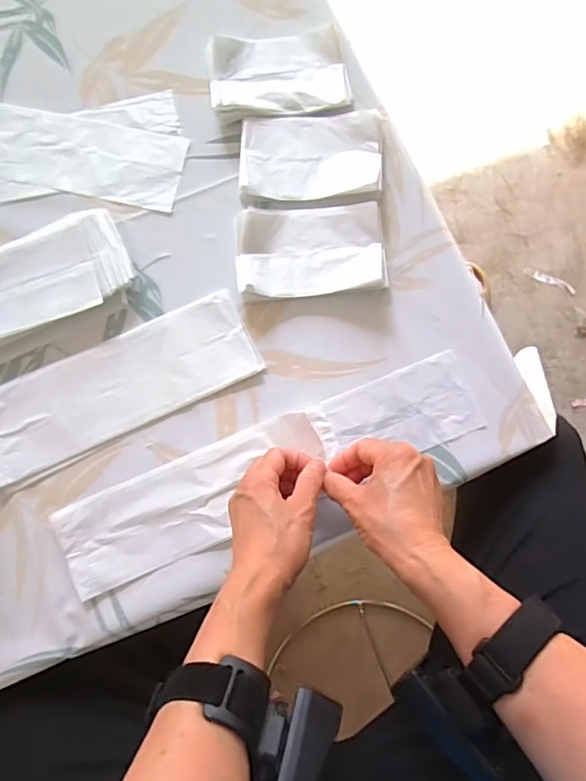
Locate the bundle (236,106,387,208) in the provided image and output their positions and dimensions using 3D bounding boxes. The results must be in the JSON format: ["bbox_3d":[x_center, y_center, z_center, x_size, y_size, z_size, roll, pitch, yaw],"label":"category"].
[{"bbox_3d":[0.017,-0.213,0.496,0.128,0.020,0.080,-2,83,0],"label":"bundle"}]

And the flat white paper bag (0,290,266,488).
[{"bbox_3d":[-0.159,-0.005,0.477,0.252,0.007,0.084,-24,83,-2],"label":"flat white paper bag"}]

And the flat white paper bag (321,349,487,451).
[{"bbox_3d":[0.096,0.019,0.467,0.123,0.006,0.071,-21,83,-2],"label":"flat white paper bag"}]

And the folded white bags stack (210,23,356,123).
[{"bbox_3d":[-0.014,-0.299,0.513,0.128,0.024,0.085,-8,83,0],"label":"folded white bags stack"}]

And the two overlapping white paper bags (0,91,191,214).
[{"bbox_3d":[-0.230,-0.226,0.515,0.246,0.007,0.118,0,83,1],"label":"two overlapping white paper bags"}]

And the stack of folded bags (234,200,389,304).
[{"bbox_3d":[0.015,-0.126,0.485,0.130,0.021,0.081,-6,83,0],"label":"stack of folded bags"}]

